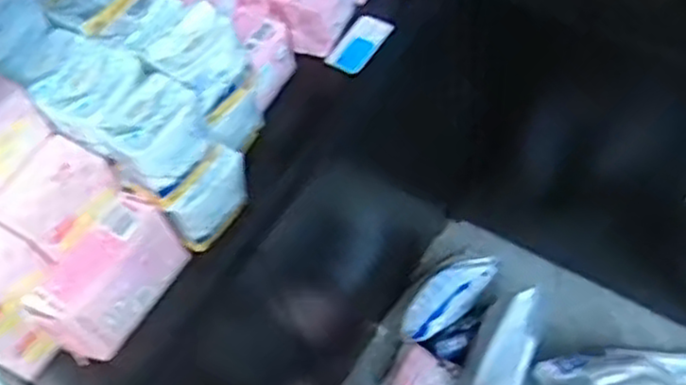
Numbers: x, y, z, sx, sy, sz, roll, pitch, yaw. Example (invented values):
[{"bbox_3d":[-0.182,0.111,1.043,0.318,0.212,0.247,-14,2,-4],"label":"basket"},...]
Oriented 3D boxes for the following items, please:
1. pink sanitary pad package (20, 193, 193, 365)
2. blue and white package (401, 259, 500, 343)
[{"bbox_3d":[-0.210,0.080,0.665,0.053,0.092,0.139,27,61,21],"label":"pink sanitary pad package"},{"bbox_3d":[0.197,0.188,1.335,0.217,0.047,0.083,-34,60,-18],"label":"blue and white package"}]

